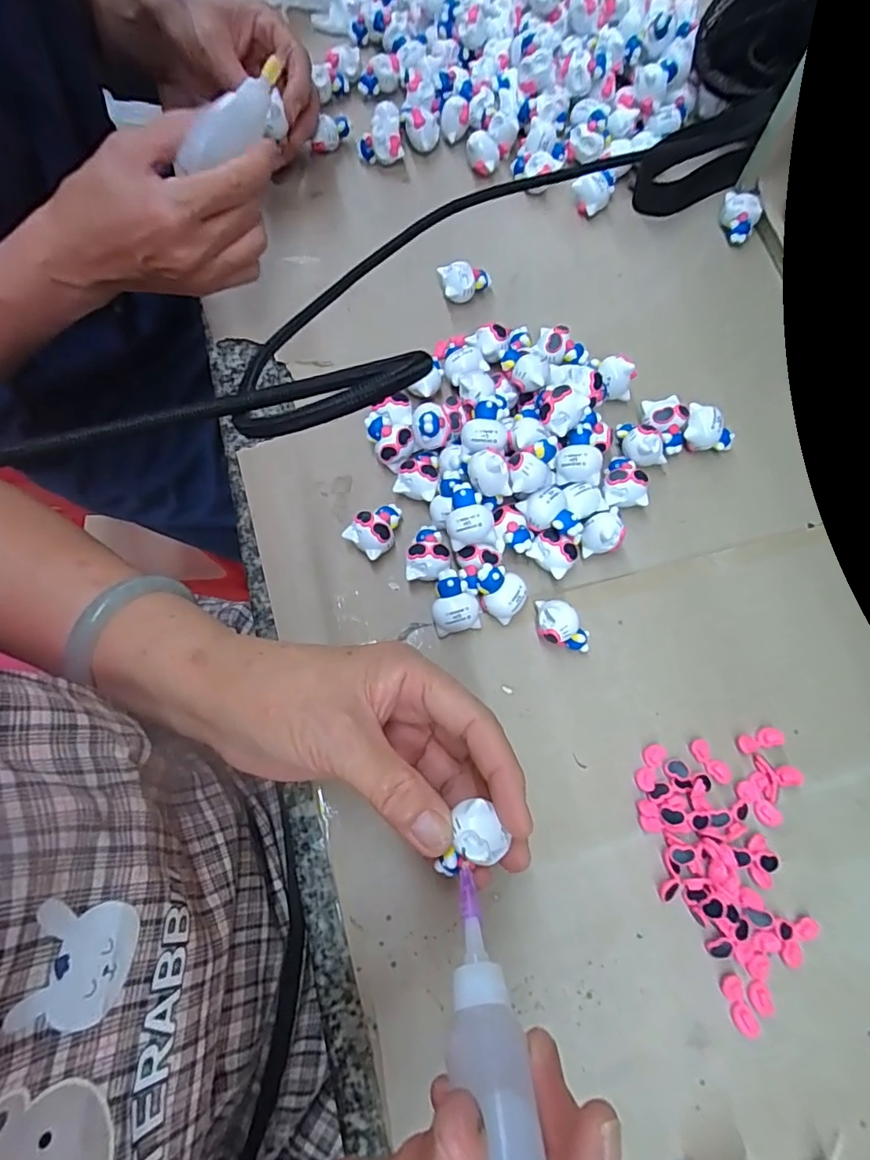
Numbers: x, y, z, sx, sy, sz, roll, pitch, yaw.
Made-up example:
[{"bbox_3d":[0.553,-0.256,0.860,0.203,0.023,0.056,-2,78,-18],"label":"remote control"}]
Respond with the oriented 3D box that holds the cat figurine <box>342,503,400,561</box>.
[{"bbox_3d":[-0.032,-0.029,0.312,0.034,0.022,0.023,-42,78,-10],"label":"cat figurine"}]

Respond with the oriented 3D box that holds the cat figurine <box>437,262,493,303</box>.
[{"bbox_3d":[0.021,-0.199,0.363,0.034,0.019,0.024,-16,75,-4],"label":"cat figurine"}]

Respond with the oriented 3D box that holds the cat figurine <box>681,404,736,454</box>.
[{"bbox_3d":[0.167,-0.091,0.330,0.032,0.020,0.022,11,75,4],"label":"cat figurine"}]

